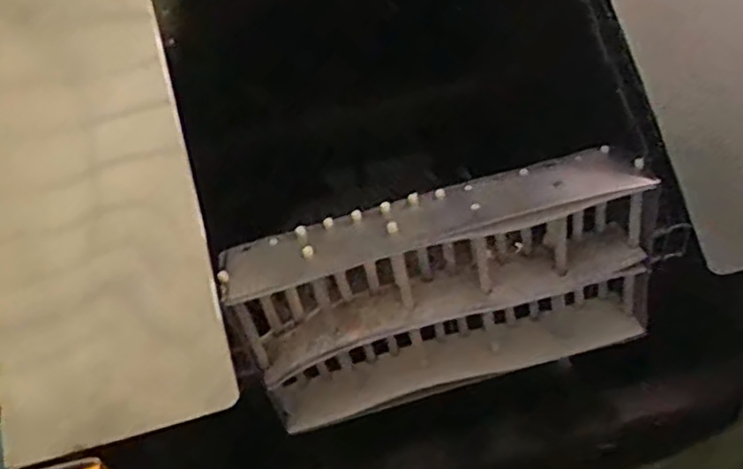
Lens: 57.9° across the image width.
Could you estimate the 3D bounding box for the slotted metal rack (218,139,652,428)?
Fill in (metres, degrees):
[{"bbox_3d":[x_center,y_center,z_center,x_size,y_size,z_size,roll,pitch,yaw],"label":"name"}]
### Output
[{"bbox_3d":[0.085,0.062,0.708,0.430,0.245,0.089,-11,47,-5],"label":"slotted metal rack"}]

